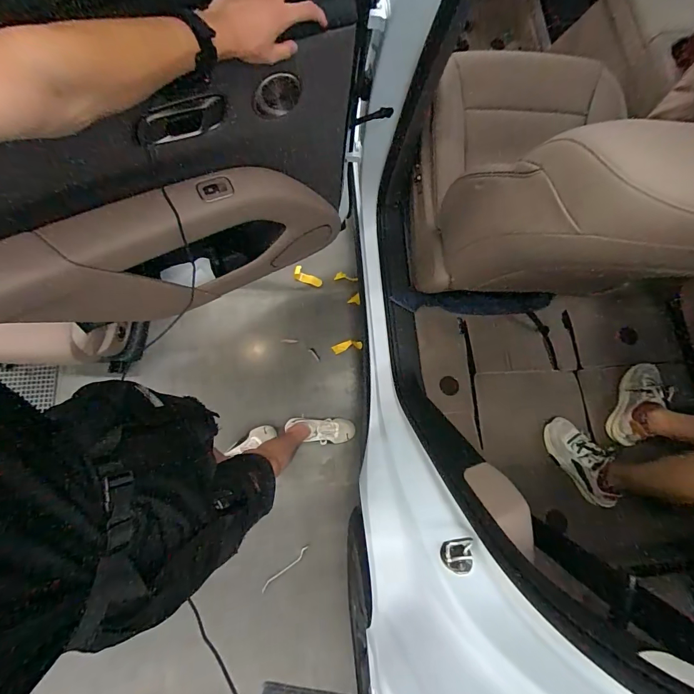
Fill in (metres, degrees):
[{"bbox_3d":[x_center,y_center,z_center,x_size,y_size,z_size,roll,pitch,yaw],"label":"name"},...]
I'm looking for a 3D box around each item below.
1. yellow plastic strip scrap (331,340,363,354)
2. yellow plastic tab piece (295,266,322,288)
[{"bbox_3d":[0.001,-0.003,1.535,0.126,0.018,0.046,-8,77,-3],"label":"yellow plastic strip scrap"},{"bbox_3d":[-0.171,-0.299,1.587,0.130,0.016,0.058,29,107,-5],"label":"yellow plastic tab piece"}]

